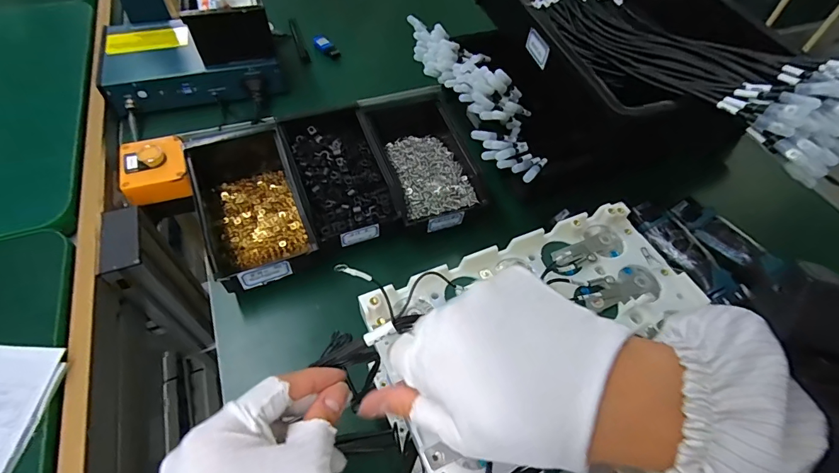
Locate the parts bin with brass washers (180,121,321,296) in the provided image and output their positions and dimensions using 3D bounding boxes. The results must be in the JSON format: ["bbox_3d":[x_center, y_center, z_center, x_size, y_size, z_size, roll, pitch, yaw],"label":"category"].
[{"bbox_3d":[-0.193,-0.046,0.481,0.105,0.068,0.213,-20,59,-17],"label":"parts bin with brass washers"}]

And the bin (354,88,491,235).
[{"bbox_3d":[-0.001,-0.106,0.528,0.111,0.058,0.213,-14,57,-13],"label":"bin"}]

